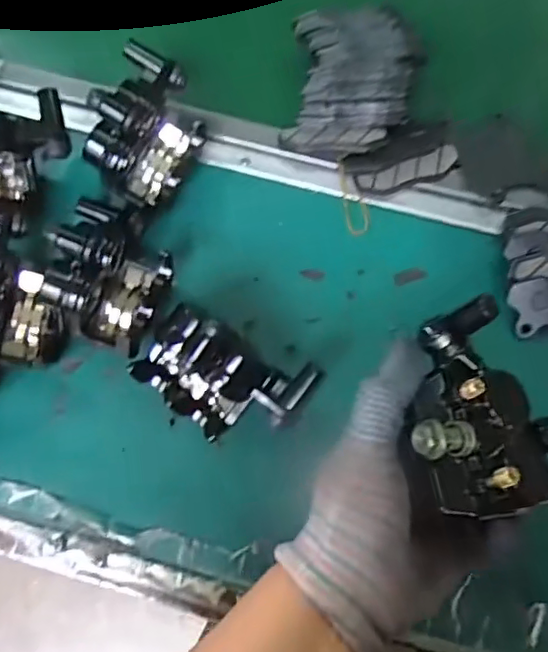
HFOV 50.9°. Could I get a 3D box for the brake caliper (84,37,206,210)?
[{"bbox_3d":[-0.079,-0.133,0.377,0.058,0.073,0.094,15,74,4],"label":"brake caliper"}]

